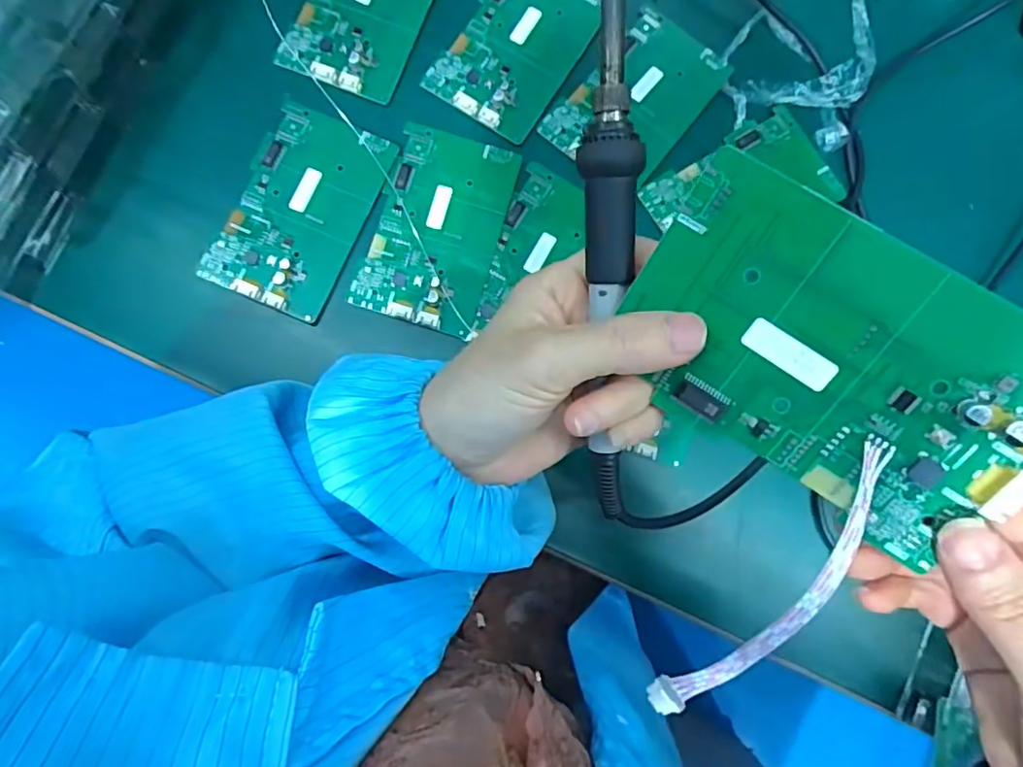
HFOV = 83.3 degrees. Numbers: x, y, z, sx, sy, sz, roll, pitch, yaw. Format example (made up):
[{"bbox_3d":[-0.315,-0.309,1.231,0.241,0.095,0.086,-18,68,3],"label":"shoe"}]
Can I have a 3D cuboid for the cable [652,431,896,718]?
[{"bbox_3d":[0.086,0.074,0.192,0.012,0.030,0.125,31,112,0],"label":"cable"}]

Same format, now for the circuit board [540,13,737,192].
[{"bbox_3d":[0.089,-0.200,0.406,0.083,0.007,0.127,36,79,0],"label":"circuit board"}]

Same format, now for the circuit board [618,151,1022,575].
[{"bbox_3d":[0.102,-0.007,0.180,0.127,0.005,0.078,34,114,8],"label":"circuit board"}]

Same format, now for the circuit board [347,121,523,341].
[{"bbox_3d":[-0.047,-0.102,0.377,0.079,0.007,0.131,17,80,-4],"label":"circuit board"}]

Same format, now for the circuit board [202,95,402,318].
[{"bbox_3d":[-0.134,-0.111,0.368,0.078,0.008,0.129,23,79,-3],"label":"circuit board"}]

